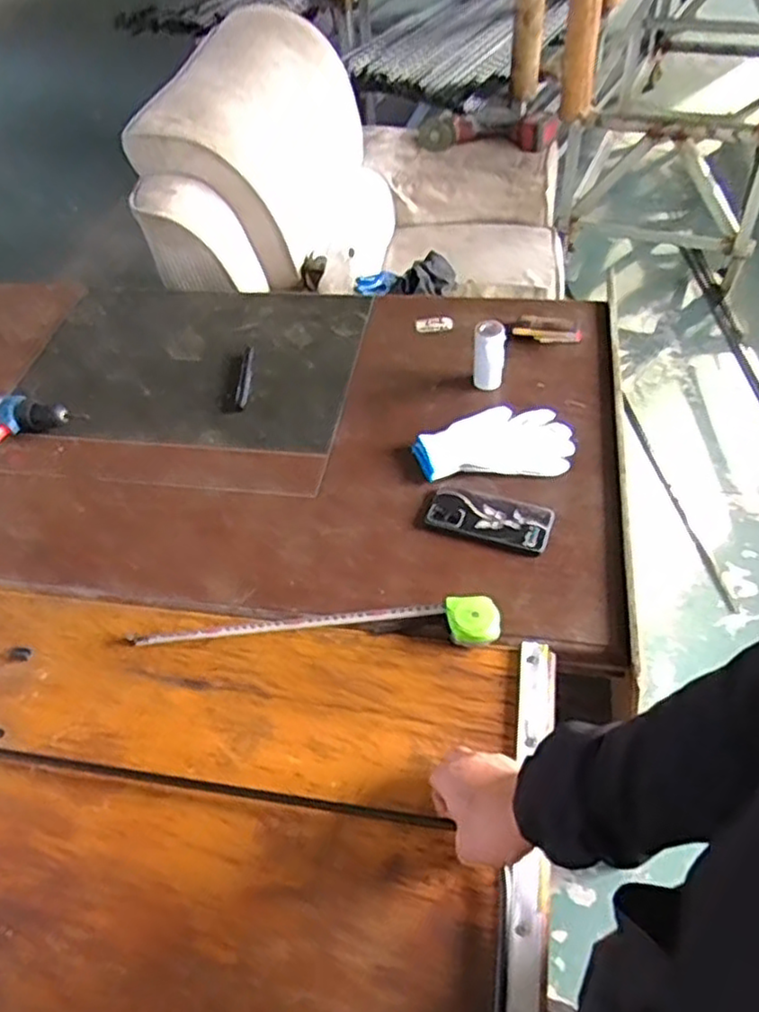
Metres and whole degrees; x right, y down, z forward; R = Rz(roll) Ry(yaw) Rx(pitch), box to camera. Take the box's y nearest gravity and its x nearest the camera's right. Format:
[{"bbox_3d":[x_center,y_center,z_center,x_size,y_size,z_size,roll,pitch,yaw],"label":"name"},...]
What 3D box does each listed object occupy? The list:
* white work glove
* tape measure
[{"bbox_3d":[0.162,-0.091,0.998,0.217,0.024,0.113,-2,50,4],"label":"white work glove"},{"bbox_3d":[-0.082,0.146,0.823,0.443,0.038,0.059,-4,50,2],"label":"tape measure"}]

